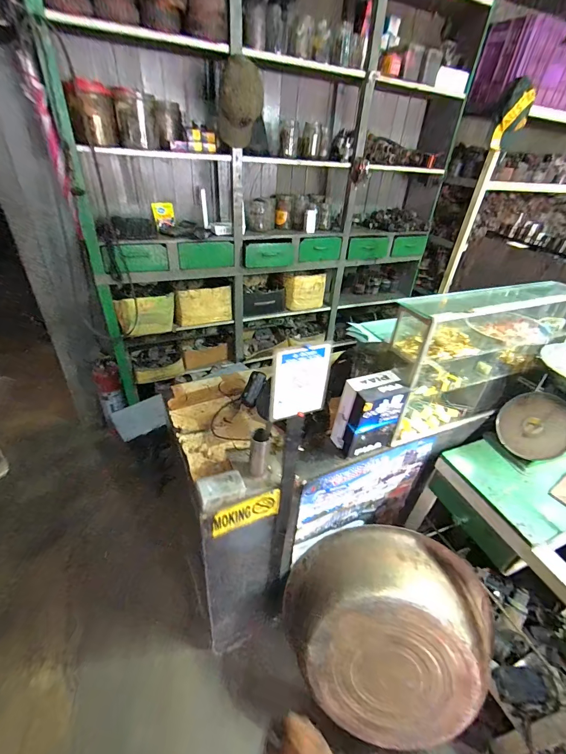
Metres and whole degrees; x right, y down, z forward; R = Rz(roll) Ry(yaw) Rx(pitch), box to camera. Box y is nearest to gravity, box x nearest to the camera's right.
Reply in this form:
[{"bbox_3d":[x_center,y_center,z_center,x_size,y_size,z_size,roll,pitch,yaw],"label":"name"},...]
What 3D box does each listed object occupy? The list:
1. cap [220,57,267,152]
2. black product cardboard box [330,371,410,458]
[{"bbox_3d":[-0.159,-1.049,1.309,0.168,0.251,0.172,3,36,-3],"label":"cap"},{"bbox_3d":[0.227,0.100,0.891,0.152,0.206,0.087,-12,39,-22],"label":"black product cardboard box"}]

